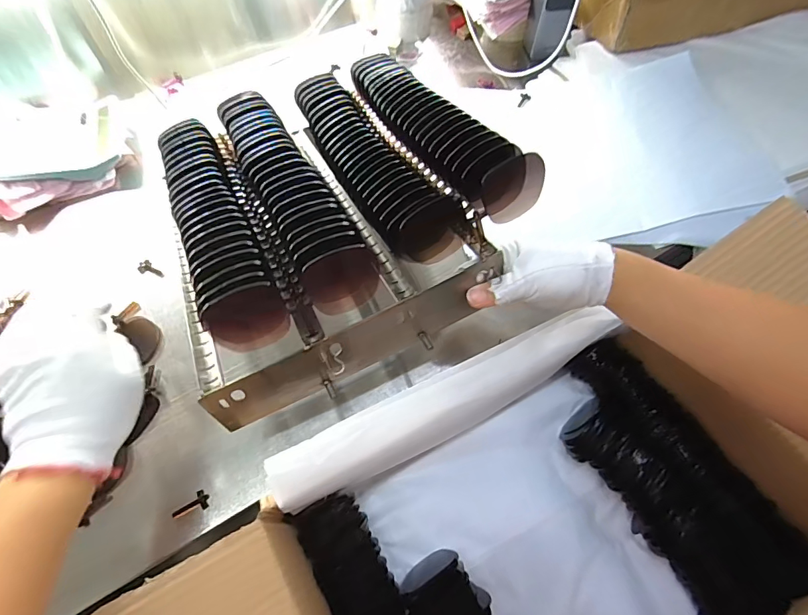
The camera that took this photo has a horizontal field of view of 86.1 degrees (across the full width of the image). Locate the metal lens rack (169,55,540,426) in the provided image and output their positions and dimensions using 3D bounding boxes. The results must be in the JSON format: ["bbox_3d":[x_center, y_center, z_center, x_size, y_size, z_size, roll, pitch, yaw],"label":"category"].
[{"bbox_3d":[-0.073,-0.107,0.387,0.265,0.083,0.317,-21,63,-12],"label":"metal lens rack"}]

